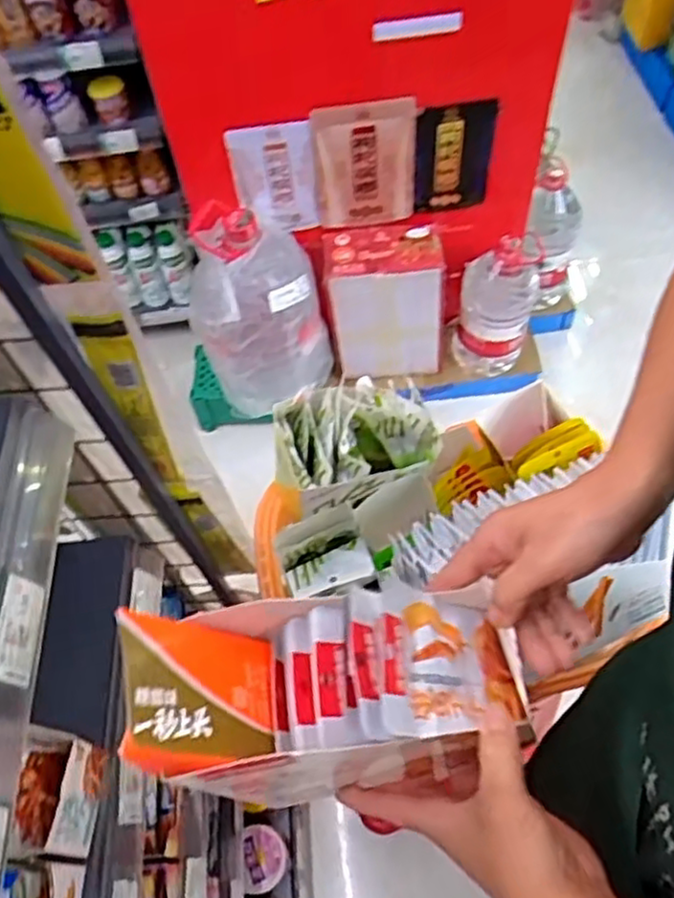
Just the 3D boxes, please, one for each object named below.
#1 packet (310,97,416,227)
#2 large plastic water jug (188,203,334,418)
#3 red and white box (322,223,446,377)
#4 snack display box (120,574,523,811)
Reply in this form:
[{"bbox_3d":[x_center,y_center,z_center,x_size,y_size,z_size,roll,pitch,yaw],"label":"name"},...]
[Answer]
[{"bbox_3d":[0.053,-0.512,1.293,0.183,0.262,0.057,-6,58,1],"label":"packet"},{"bbox_3d":[-0.148,-0.272,1.410,0.245,0.399,0.211,-5,58,1],"label":"large plastic water jug"},{"bbox_3d":[0.106,-0.301,1.506,0.242,0.328,0.150,-5,58,1],"label":"red and white box"},{"bbox_3d":[0.001,0.132,0.383,0.208,0.109,0.101,-9,58,-1],"label":"snack display box"}]

